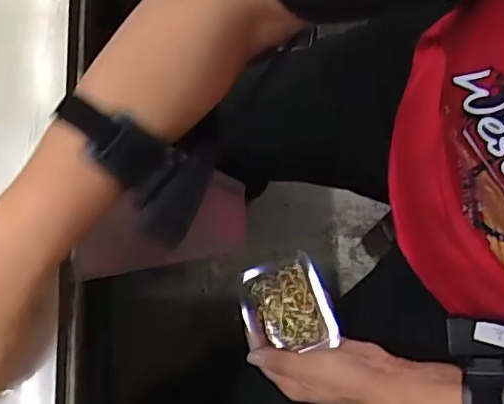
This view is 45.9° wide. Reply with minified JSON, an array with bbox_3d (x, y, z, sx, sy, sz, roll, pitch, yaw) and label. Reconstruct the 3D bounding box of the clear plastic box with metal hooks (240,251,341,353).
[{"bbox_3d":[0.029,0.094,0.548,0.078,0.026,0.079,-15,77,-3],"label":"clear plastic box with metal hooks"}]

